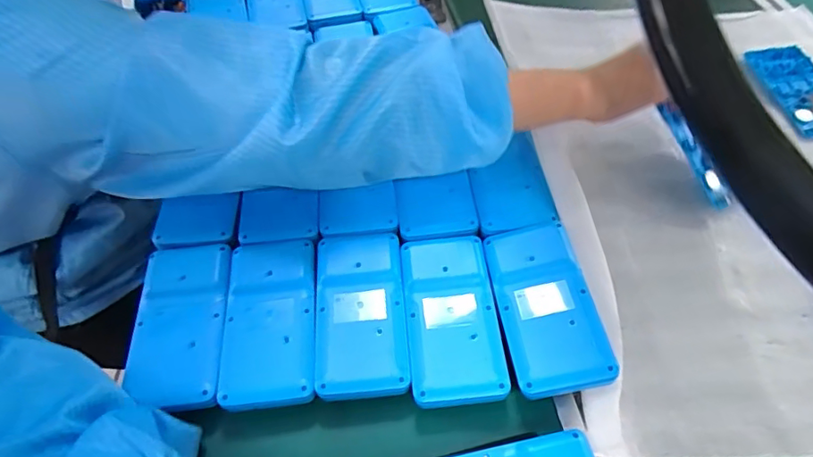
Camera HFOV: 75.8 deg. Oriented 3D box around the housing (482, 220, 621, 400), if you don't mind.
[{"bbox_3d":[0.105,0.056,0.401,0.068,0.020,0.136,-6,54,-3],"label":"housing"}]

